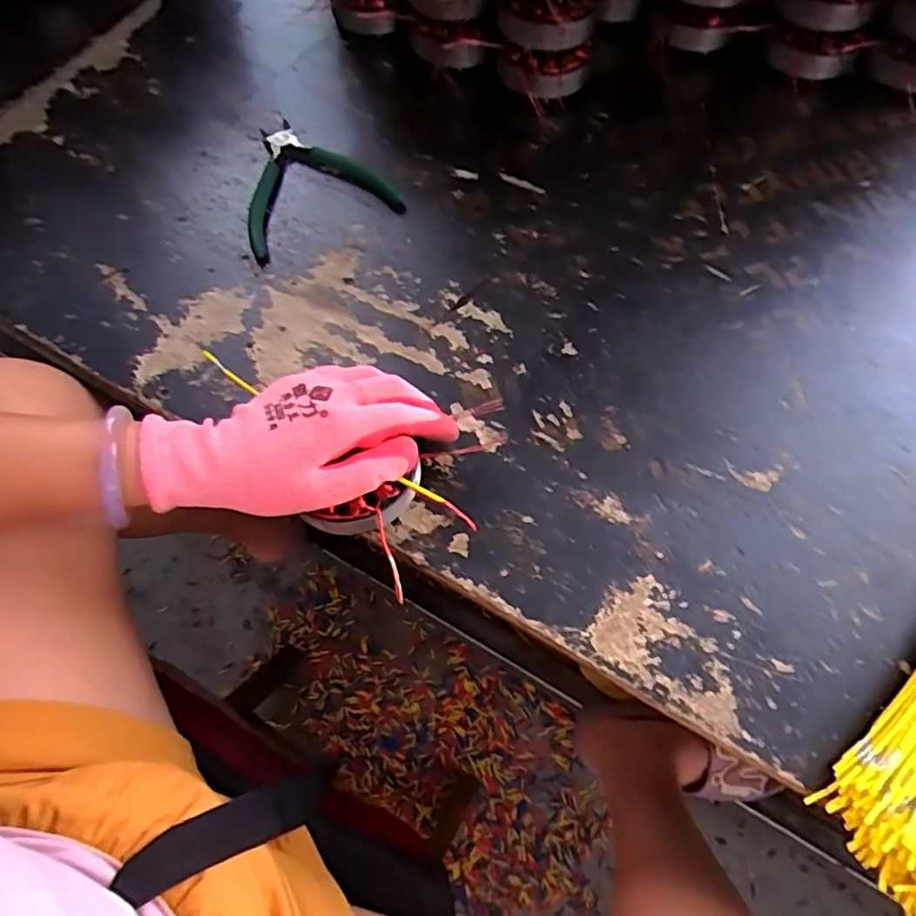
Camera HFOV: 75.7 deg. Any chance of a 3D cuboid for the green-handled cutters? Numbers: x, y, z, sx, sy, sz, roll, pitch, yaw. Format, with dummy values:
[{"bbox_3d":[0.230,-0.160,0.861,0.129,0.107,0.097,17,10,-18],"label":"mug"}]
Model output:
[{"bbox_3d":[-0.140,-0.245,0.516,0.129,0.009,0.145,-29,68,-10],"label":"green-handled cutters"}]

